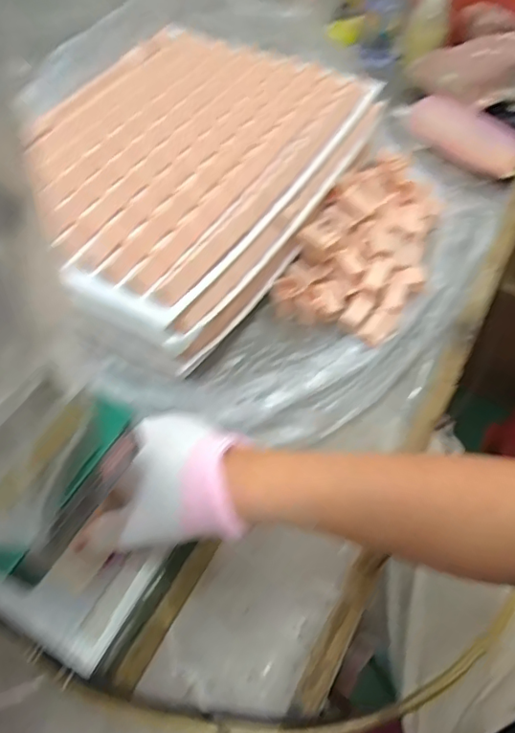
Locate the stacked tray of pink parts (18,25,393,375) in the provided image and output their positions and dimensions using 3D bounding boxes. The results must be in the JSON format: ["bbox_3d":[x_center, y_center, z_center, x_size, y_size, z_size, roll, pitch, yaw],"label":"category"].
[{"bbox_3d":[-0.086,-0.210,0.580,0.313,0.073,0.405,22,59,16],"label":"stacked tray of pink parts"}]

